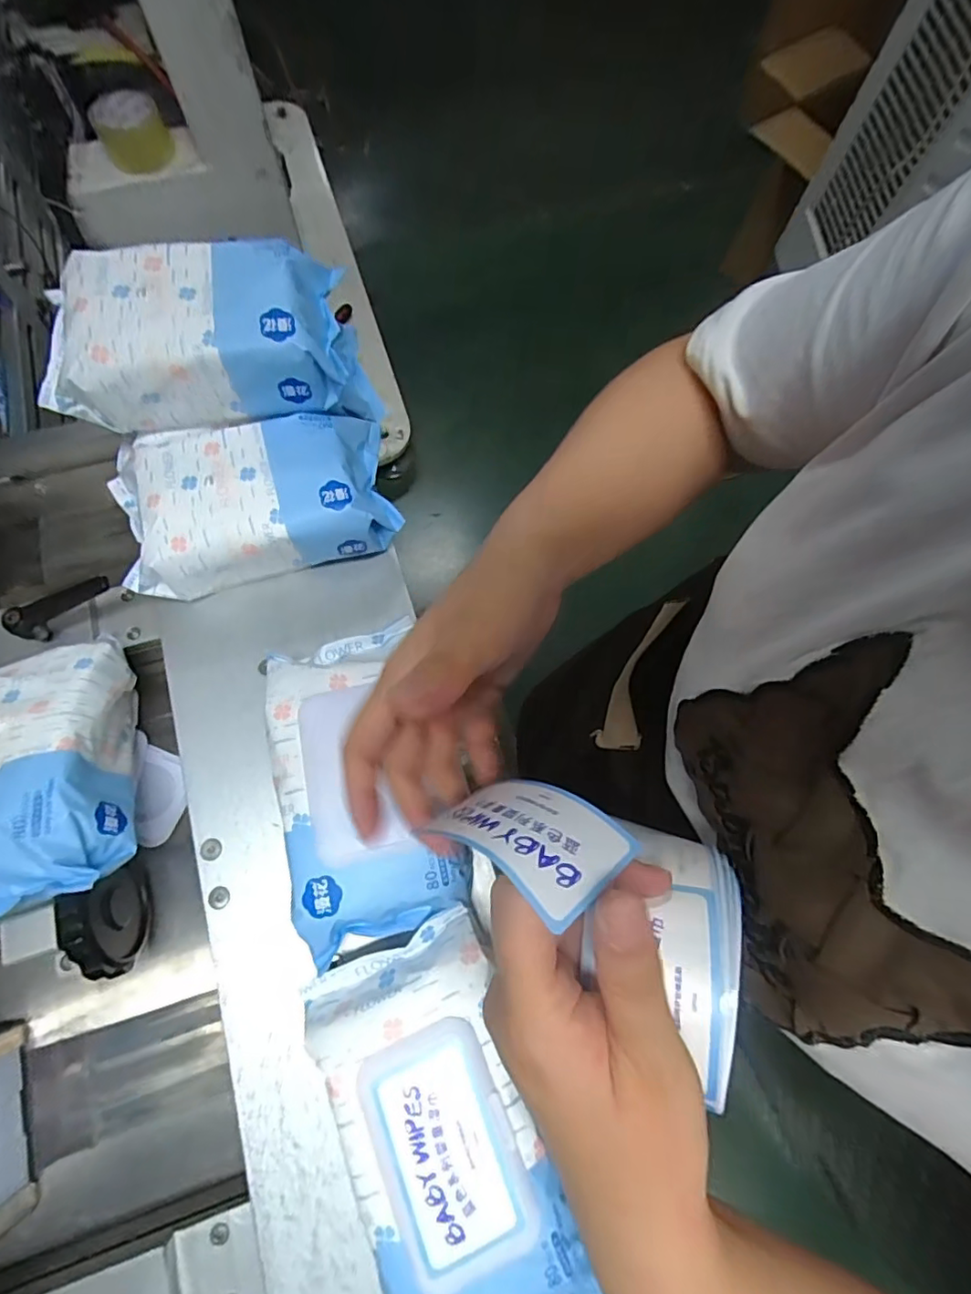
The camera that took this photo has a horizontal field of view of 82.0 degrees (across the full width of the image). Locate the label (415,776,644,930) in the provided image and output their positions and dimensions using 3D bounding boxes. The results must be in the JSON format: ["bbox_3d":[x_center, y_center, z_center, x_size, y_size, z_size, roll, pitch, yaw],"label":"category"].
[{"bbox_3d":[0.016,0.069,0.204,0.064,0.018,0.046,26,36,28],"label":"label"}]

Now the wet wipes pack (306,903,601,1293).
[{"bbox_3d":[-0.020,0.238,0.291,0.094,0.068,0.162,-25,74,-9],"label":"wet wipes pack"}]

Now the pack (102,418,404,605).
[{"bbox_3d":[-0.163,-0.107,0.400,0.187,0.058,0.108,-14,73,-6],"label":"pack"}]

